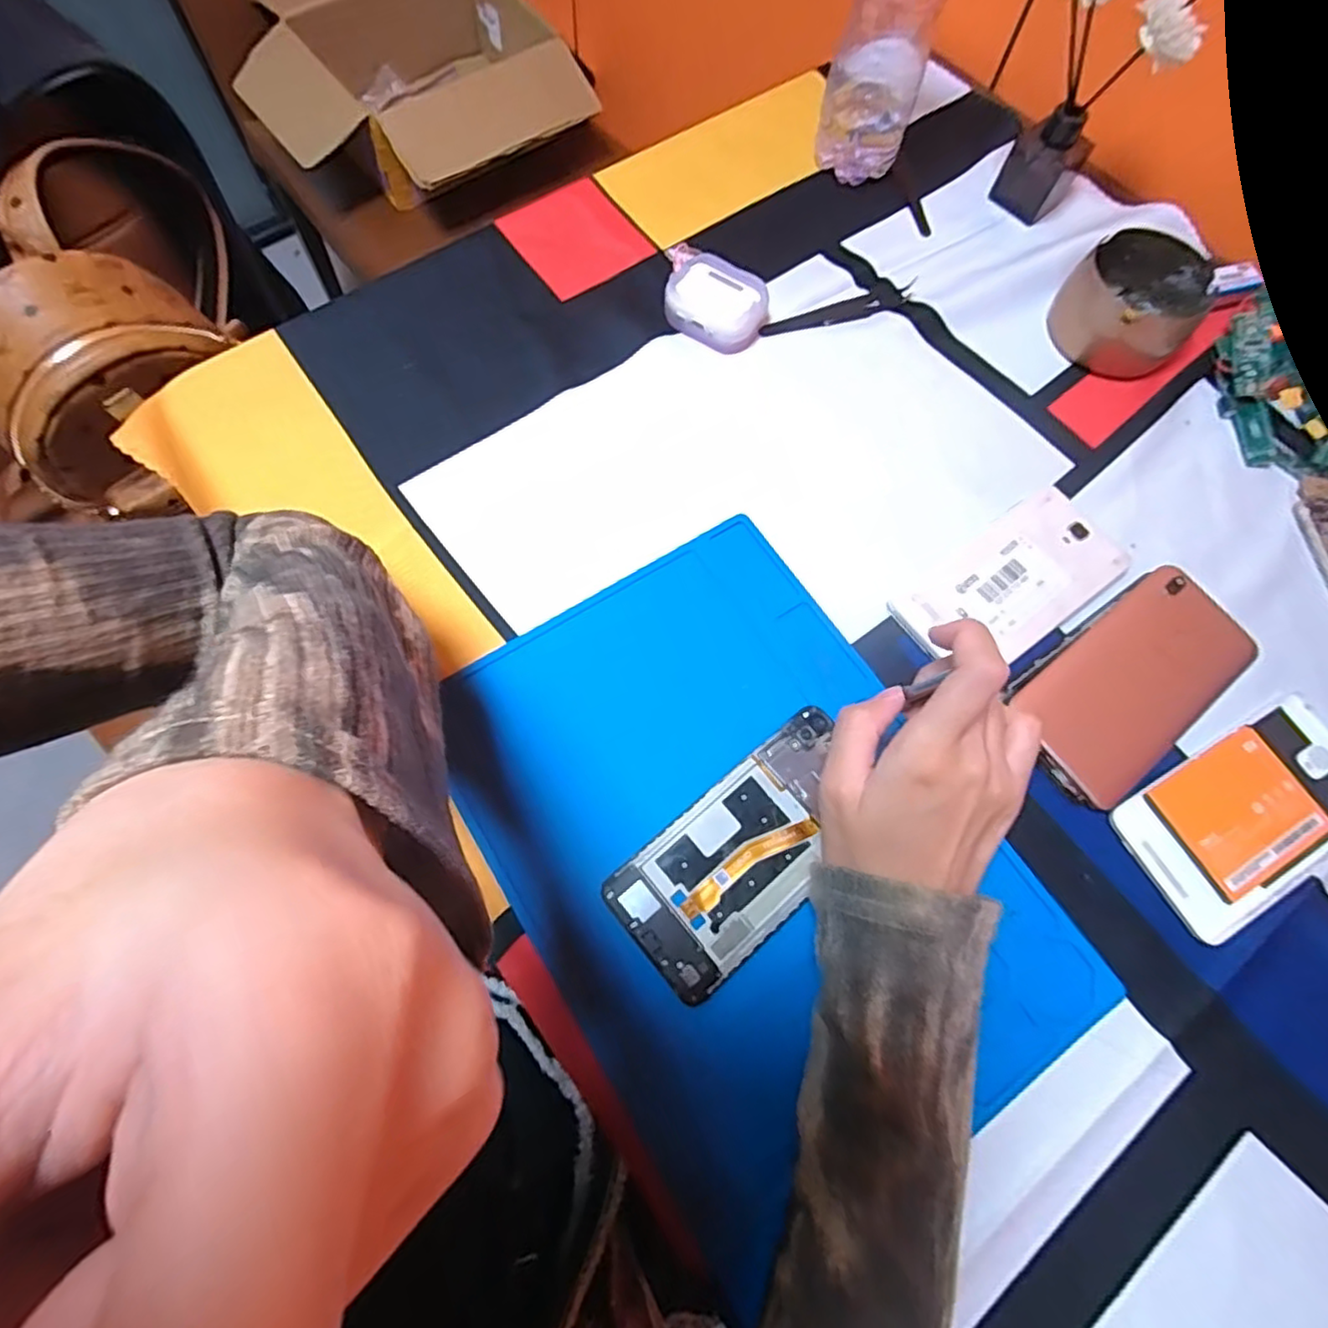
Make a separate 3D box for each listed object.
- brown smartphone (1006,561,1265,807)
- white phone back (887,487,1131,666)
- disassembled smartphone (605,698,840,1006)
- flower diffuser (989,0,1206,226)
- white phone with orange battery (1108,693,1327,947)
[{"bbox_3d":[0.267,0.009,0.371,0.151,0.010,0.079,-34,75,-13],"label":"brown smartphone"},{"bbox_3d":[0.206,-0.047,0.388,0.143,0.010,0.070,-35,76,-14],"label":"white phone back"},{"bbox_3d":[0.045,0.093,0.330,0.144,0.006,0.071,-38,76,-14],"label":"disassembled smartphone"},{"bbox_3d":[0.279,-0.385,0.439,0.089,0.151,0.055,-14,72,-8],"label":"flower diffuser"},{"bbox_3d":[0.320,0.079,0.352,0.148,0.004,0.077,-27,74,-11],"label":"white phone with orange battery"}]

